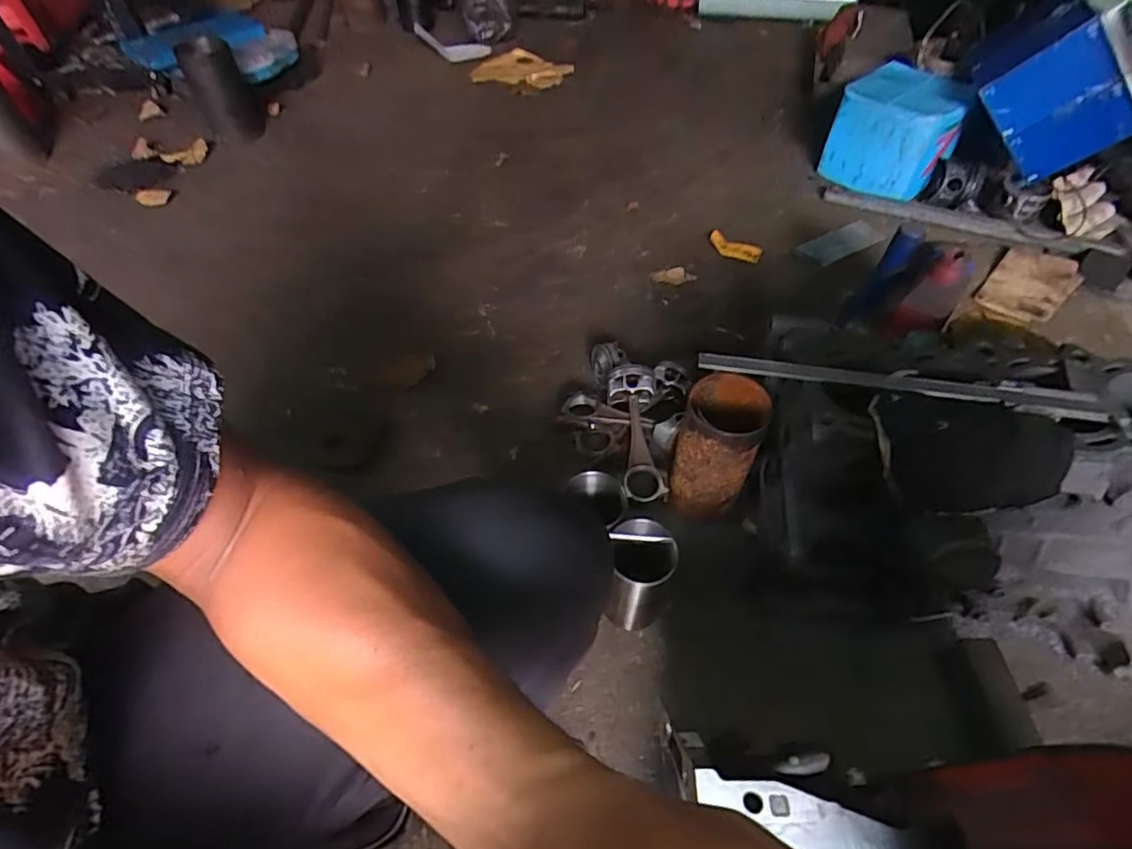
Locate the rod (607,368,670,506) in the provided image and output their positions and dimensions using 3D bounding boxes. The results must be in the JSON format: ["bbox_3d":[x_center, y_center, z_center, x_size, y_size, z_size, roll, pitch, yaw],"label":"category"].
[{"bbox_3d":[0.106,0.014,0.852,0.073,0.058,0.201,-5,71,-1],"label":"rod"}]

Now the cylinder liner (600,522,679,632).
[{"bbox_3d":[0.082,0.167,0.661,0.075,0.153,0.074,12,53,12],"label":"cylinder liner"}]

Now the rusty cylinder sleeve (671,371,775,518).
[{"bbox_3d":[0.192,0.033,0.756,0.097,0.176,0.098,12,53,12],"label":"rusty cylinder sleeve"}]

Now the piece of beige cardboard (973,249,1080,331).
[{"bbox_3d":[0.855,-0.252,1.084,0.125,0.025,0.223,35,61,27],"label":"piece of beige cardboard"}]

